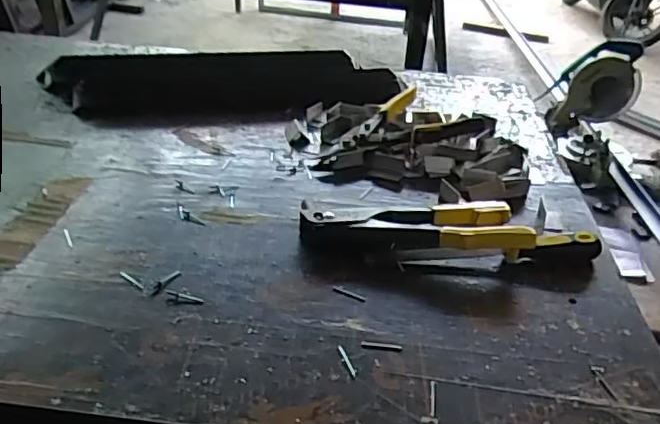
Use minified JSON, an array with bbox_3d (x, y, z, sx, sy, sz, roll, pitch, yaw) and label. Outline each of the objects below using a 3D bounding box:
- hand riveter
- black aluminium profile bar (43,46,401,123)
[{"bbox_3d":[0.129,0.015,0.670,0.320,0.039,0.101,3,33,-3],"label":"hand riveter"},{"bbox_3d":[-0.174,-0.221,1.005,0.557,0.050,0.204,-5,34,-15],"label":"black aluminium profile bar"}]

